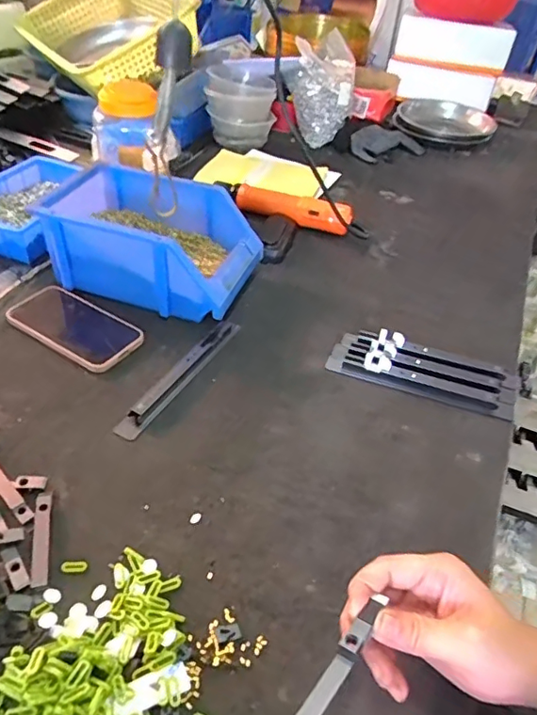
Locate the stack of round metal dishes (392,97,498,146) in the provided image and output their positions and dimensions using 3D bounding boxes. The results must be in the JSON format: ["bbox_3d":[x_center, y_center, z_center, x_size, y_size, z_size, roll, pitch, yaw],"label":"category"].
[{"bbox_3d":[0.397,-0.532,1.204,0.197,0.033,0.236,27,46,19],"label":"stack of round metal dishes"}]

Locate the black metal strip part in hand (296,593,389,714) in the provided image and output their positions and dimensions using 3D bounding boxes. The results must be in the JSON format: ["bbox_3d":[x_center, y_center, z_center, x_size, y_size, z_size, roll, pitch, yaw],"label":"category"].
[{"bbox_3d":[0.039,0.193,0.326,0.014,0.014,0.115,32,40,24],"label":"black metal strip part in hand"}]

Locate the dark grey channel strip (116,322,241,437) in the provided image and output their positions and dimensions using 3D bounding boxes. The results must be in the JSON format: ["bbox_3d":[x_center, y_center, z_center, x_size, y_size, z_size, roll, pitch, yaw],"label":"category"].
[{"bbox_3d":[-0.094,0.015,0.596,0.026,0.014,0.200,26,46,18],"label":"dark grey channel strip"}]

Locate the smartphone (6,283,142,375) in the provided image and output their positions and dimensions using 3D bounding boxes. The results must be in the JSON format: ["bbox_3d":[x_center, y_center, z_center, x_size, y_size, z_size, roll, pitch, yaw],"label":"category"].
[{"bbox_3d":[-0.228,-0.041,0.639,0.161,0.010,0.083,28,46,20],"label":"smartphone"}]

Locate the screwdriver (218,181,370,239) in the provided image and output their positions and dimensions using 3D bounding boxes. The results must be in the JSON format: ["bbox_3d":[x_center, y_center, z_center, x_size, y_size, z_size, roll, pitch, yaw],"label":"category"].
[{"bbox_3d":[0.031,-0.233,0.837,0.256,0.042,0.056,22,47,16],"label":"screwdriver"}]

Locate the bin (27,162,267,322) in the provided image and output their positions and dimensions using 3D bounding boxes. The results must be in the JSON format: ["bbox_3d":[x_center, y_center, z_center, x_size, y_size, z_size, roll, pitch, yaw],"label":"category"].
[{"bbox_3d":[-0.149,-0.153,0.689,0.250,0.101,0.147,17,44,10],"label":"bin"}]

